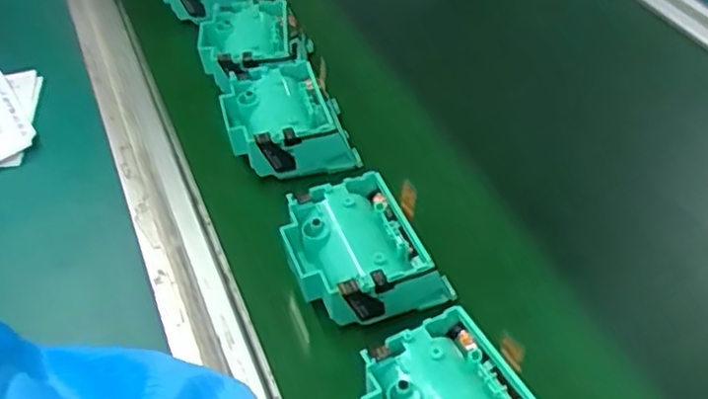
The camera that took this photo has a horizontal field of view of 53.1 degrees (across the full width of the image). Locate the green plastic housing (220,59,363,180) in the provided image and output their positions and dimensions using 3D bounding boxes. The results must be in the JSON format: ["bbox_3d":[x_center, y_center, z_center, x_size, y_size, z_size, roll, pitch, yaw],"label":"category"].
[{"bbox_3d":[-0.045,-0.053,0.470,0.075,0.039,0.081,-14,46,-7],"label":"green plastic housing"}]

